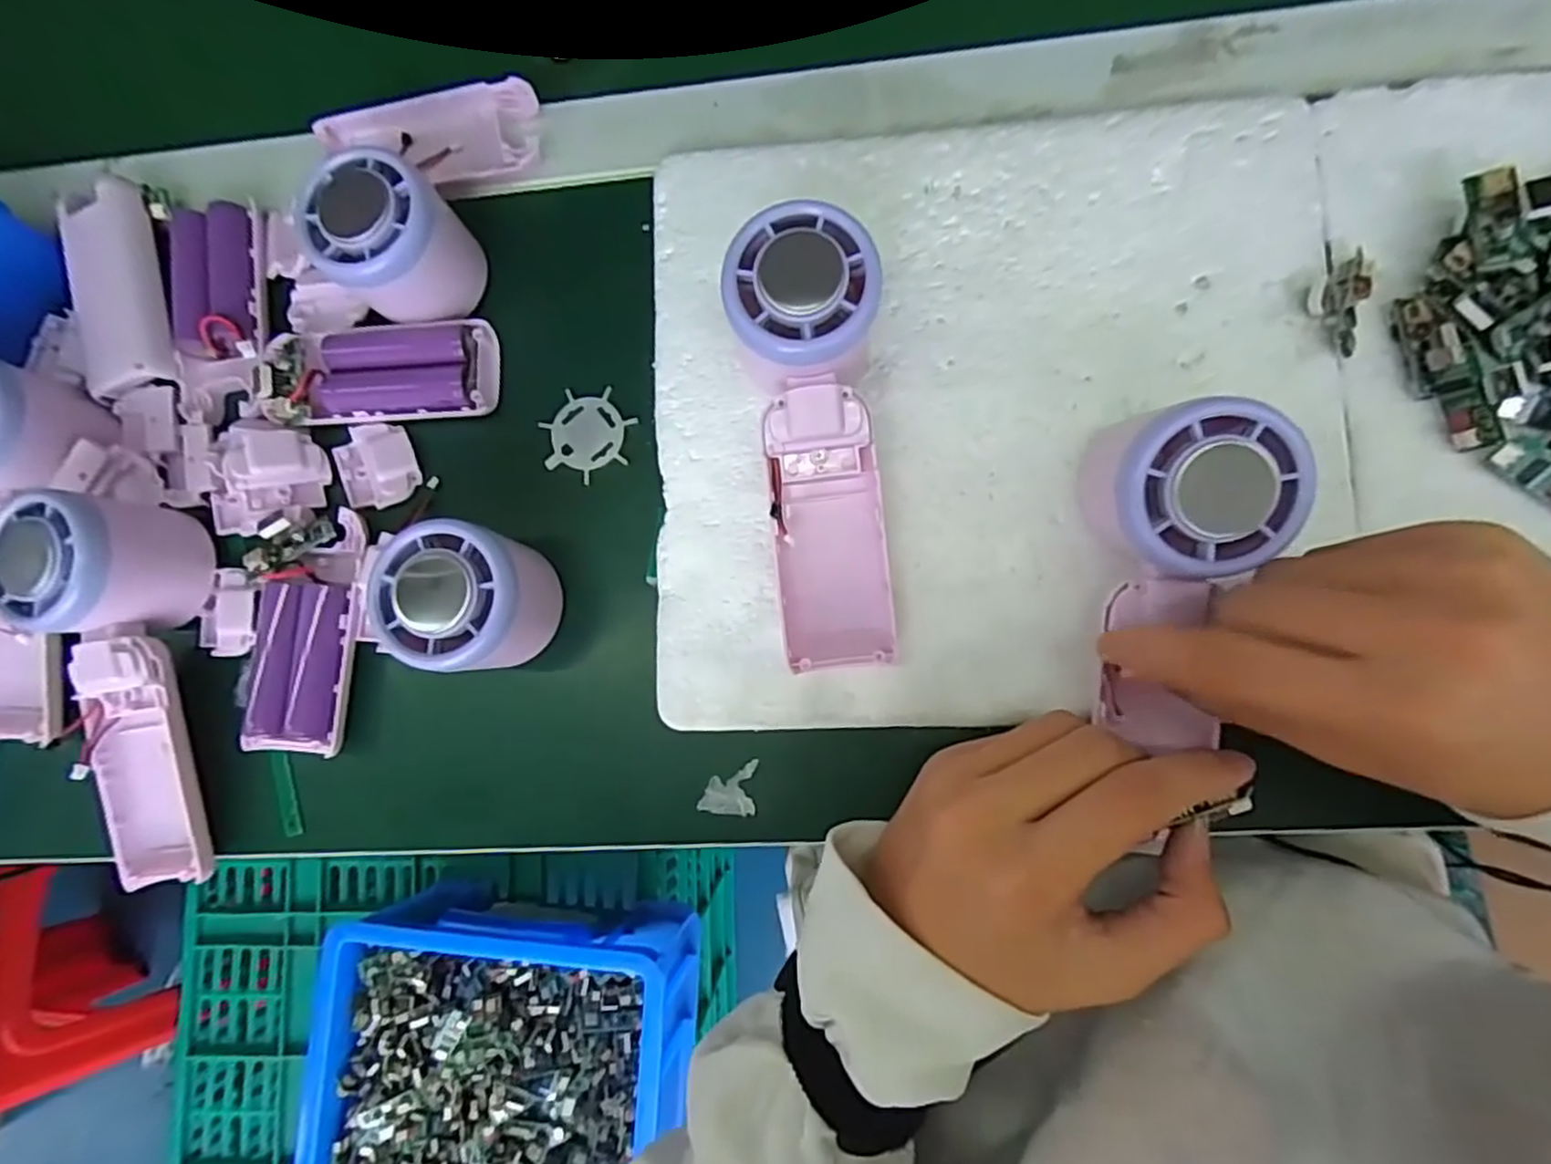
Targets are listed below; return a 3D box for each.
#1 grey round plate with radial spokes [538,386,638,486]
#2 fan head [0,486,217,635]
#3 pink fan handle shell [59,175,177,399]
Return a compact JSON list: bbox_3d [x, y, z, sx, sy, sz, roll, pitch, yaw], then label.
[{"bbox_3d":[-0.083,-0.064,0.317,0.039,0.004,0.041,-1,83,6],"label":"grey round plate with radial spokes"},{"bbox_3d":[-0.284,-0.008,0.299,0.058,0.045,0.054,12,85,7],"label":"fan head"},{"bbox_3d":[-0.305,-0.136,0.332,0.039,0.011,0.099,-14,82,4],"label":"pink fan handle shell"}]

